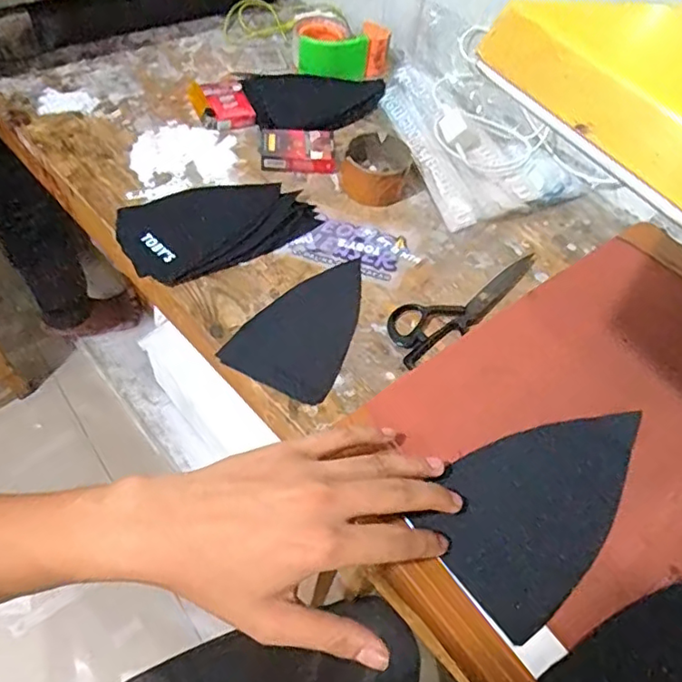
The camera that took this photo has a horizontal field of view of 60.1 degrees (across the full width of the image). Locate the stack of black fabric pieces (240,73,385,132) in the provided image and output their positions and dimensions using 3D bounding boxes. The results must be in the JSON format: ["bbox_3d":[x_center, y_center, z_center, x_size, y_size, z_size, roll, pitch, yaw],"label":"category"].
[{"bbox_3d":[-0.029,-0.340,0.822,0.185,0.012,0.185,-14,58,-16],"label":"stack of black fabric pieces"}]

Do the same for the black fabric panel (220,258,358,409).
[{"bbox_3d":[-0.030,-0.022,0.614,0.106,0.007,0.180,26,57,13],"label":"black fabric panel"}]

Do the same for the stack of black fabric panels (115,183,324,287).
[{"bbox_3d":[-0.142,-0.136,0.674,0.206,0.018,0.128,-25,62,-23],"label":"stack of black fabric panels"}]

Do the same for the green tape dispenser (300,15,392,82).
[{"bbox_3d":[0.002,-0.446,0.869,0.137,0.055,0.110,4,54,-4],"label":"green tape dispenser"}]

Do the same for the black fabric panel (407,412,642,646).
[{"bbox_3d":[0.131,0.097,0.377,0.163,0.010,0.092,-35,65,-21],"label":"black fabric panel"}]

